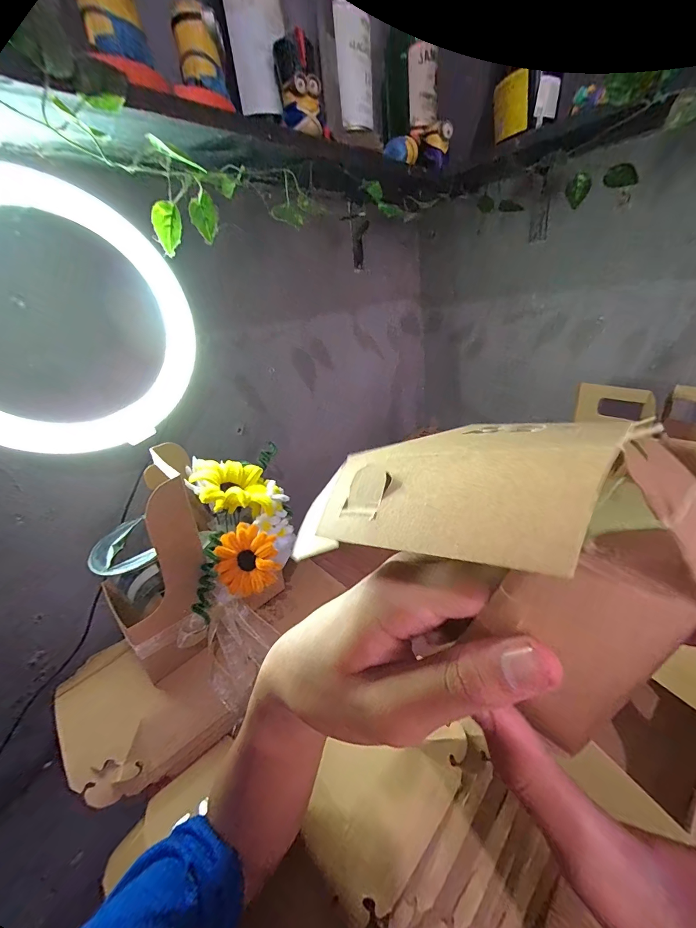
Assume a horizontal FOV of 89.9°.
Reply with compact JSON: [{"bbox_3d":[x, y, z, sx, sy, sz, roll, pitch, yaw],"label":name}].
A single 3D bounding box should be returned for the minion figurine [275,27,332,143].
[{"bbox_3d":[-0.051,-0.421,0.394,0.050,0.078,0.045,-8,26,-1],"label":"minion figurine"}]

